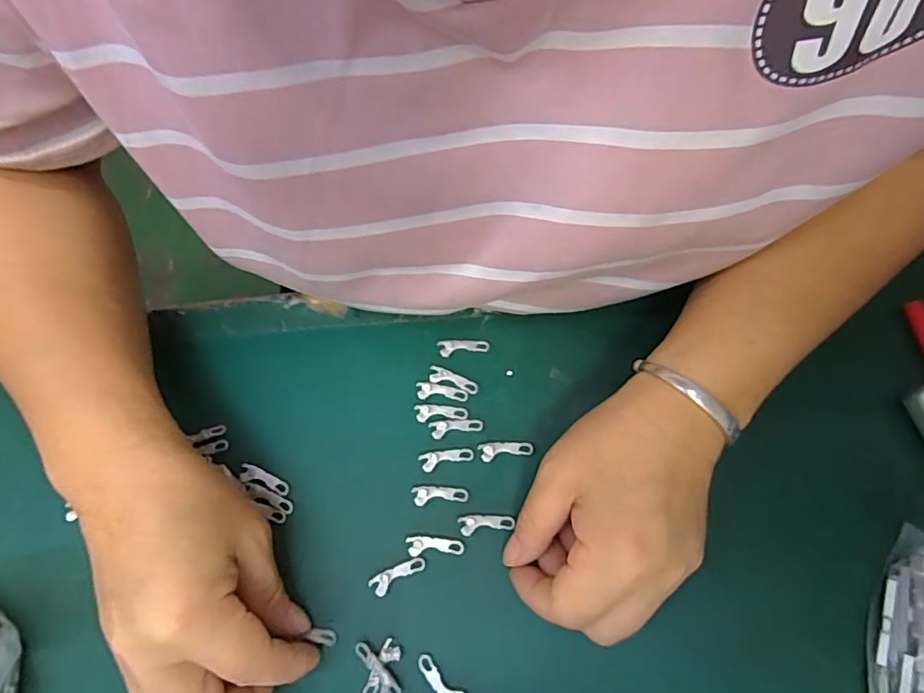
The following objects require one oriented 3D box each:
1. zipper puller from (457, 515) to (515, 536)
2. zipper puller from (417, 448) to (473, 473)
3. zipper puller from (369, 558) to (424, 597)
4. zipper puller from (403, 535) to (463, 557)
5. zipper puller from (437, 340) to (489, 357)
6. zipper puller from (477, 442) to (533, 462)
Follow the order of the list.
[{"bbox_3d":[0.011,0.091,0.274,0.027,0.004,0.009,-2,69,2],"label":"zipper puller"},{"bbox_3d":[-0.009,0.060,0.286,0.028,0.004,0.010,-6,69,0],"label":"zipper puller"},{"bbox_3d":[-0.032,0.113,0.267,0.029,0.004,0.010,-29,70,-8],"label":"zipper puller"},{"bbox_3d":[-0.014,0.100,0.271,0.029,0.004,0.009,-2,69,2],"label":"zipper puller"},{"bbox_3d":[0.001,0.000,0.309,0.029,0.005,0.009,-5,69,1],"label":"zipper puller"},{"bbox_3d":[0.023,0.055,0.286,0.028,0.004,0.009,-5,69,1],"label":"zipper puller"}]

